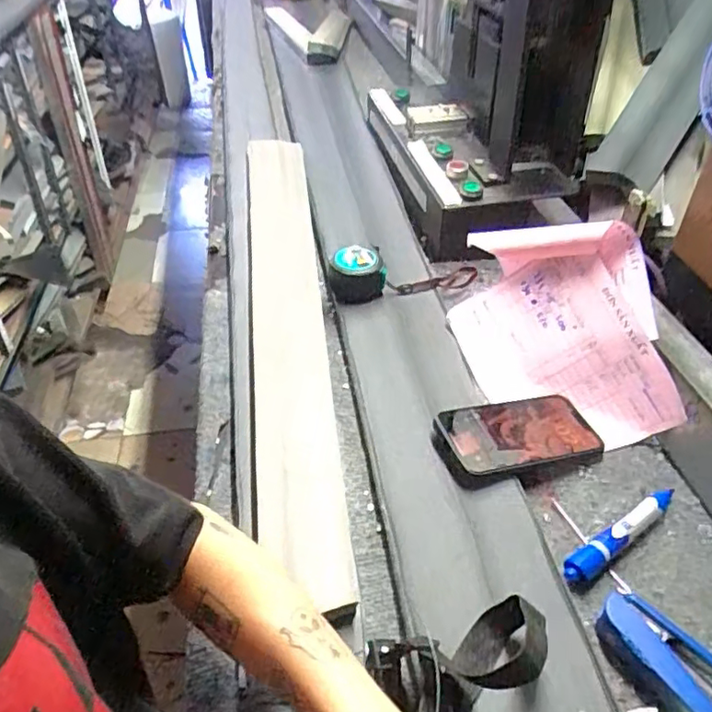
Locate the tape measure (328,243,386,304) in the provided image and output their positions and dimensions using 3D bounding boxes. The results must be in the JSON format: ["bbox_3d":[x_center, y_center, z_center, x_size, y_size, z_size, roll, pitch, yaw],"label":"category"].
[{"bbox_3d":[0.000,-0.093,0.683,0.065,0.050,0.054,-3,40,-3],"label":"tape measure"}]

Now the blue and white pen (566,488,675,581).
[{"bbox_3d":[0.207,0.134,0.460,0.127,0.014,0.018,-26,46,-26],"label":"blue and white pen"}]

